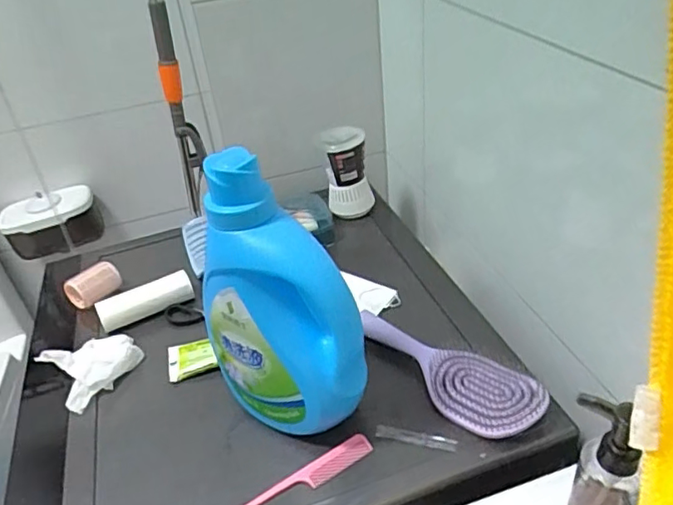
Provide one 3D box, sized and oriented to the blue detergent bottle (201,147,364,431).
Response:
[{"bbox_3d":[-0.056,0.056,0.532,0.151,0.290,0.078,23,46,36],"label":"blue detergent bottle"}]

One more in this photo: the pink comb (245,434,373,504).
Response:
[{"bbox_3d":[-0.033,0.216,0.544,0.150,0.006,0.022,-25,39,-23],"label":"pink comb"}]

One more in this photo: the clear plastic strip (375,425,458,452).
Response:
[{"bbox_3d":[0.079,0.184,0.571,0.078,0.007,0.013,5,37,17],"label":"clear plastic strip"}]

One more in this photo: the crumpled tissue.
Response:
[{"bbox_3d":[-0.294,0.136,0.700,0.102,0.034,0.097,-30,41,-28],"label":"crumpled tissue"}]

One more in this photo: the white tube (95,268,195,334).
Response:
[{"bbox_3d":[-0.256,0.070,0.779,0.122,0.046,0.036,-22,38,-19],"label":"white tube"}]

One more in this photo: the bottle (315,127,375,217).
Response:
[{"bbox_3d":[0.014,-0.120,0.903,0.067,0.148,0.068,-13,36,-7],"label":"bottle"}]

